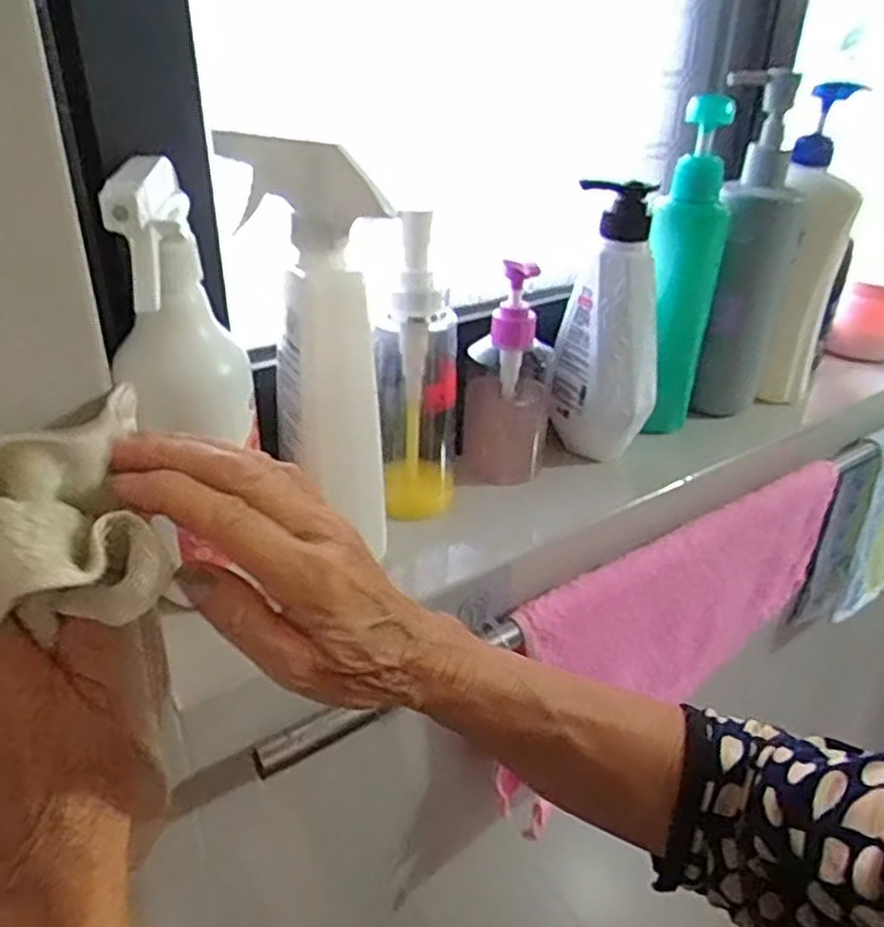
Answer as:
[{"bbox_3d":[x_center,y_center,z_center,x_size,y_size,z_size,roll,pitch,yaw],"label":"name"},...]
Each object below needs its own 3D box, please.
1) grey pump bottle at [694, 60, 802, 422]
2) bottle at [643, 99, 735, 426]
[{"bbox_3d":[0.258,-0.171,0.631,0.066,0.275,0.080,15,33,21],"label":"grey pump bottle"},{"bbox_3d":[0.195,-0.150,0.614,0.055,0.267,0.053,13,32,17],"label":"bottle"}]

